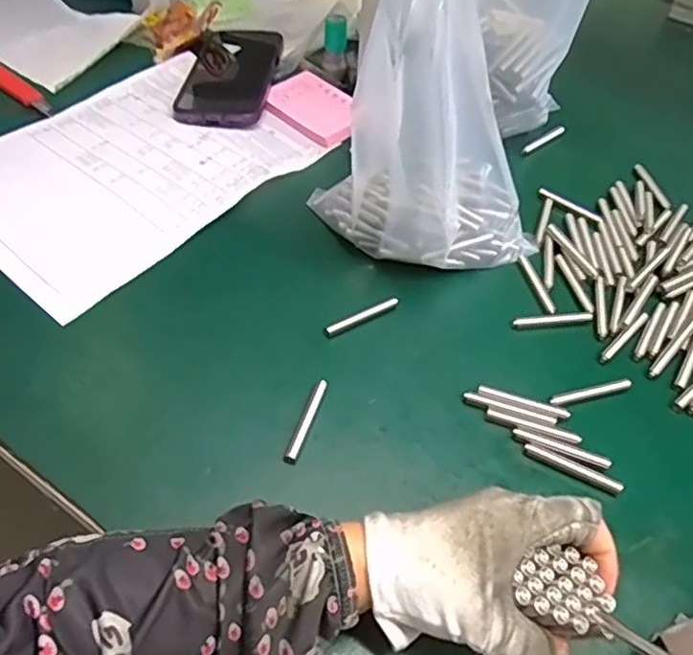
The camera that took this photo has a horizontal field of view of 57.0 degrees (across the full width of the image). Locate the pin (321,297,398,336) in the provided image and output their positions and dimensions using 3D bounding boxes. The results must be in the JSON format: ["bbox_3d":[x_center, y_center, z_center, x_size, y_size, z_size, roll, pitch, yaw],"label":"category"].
[{"bbox_3d":[0.011,-0.007,0.447,0.061,0.010,0.008,-27,58,-22],"label":"pin"}]

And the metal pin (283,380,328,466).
[{"bbox_3d":[-0.025,0.057,0.394,0.008,0.004,0.059,17,53,9],"label":"metal pin"}]

